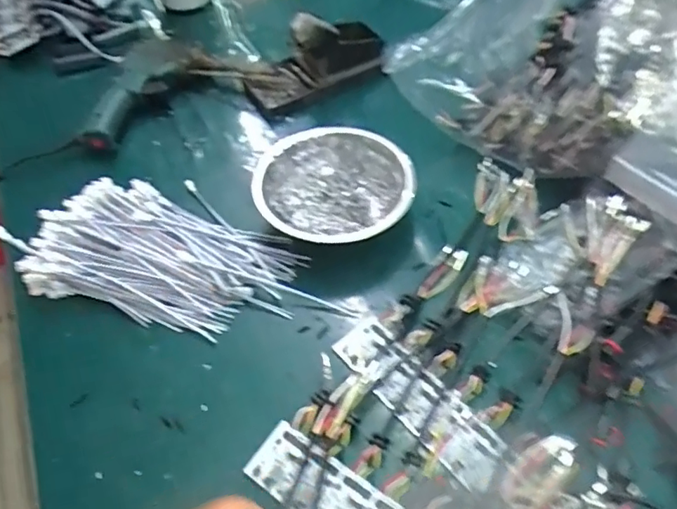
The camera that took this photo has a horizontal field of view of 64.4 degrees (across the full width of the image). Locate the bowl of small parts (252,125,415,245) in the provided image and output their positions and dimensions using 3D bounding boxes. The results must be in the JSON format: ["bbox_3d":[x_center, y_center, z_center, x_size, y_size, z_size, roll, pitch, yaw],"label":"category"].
[{"bbox_3d":[-0.003,-0.055,0.454,0.124,0.043,0.120,-2,54,3],"label":"bowl of small parts"}]

